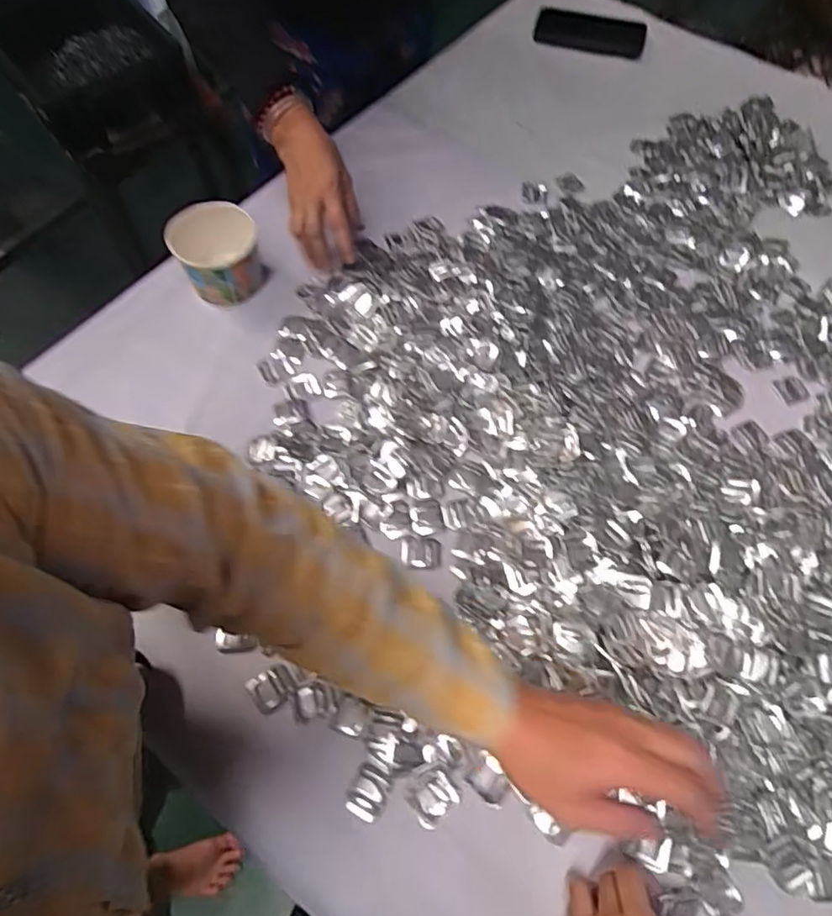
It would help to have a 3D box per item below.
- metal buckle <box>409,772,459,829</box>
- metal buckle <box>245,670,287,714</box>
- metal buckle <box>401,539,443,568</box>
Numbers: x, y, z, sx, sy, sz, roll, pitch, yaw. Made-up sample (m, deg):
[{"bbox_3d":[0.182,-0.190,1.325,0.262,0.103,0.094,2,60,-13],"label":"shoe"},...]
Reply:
[{"bbox_3d":[0.013,0.267,0.460,0.036,0.008,0.032,-38,71,-17],"label":"metal buckle"},{"bbox_3d":[-0.126,0.199,0.496,0.026,0.004,0.034,-35,70,-16],"label":"metal buckle"},{"bbox_3d":[0.004,0.090,0.555,0.038,0.004,0.028,4,65,1],"label":"metal buckle"}]

